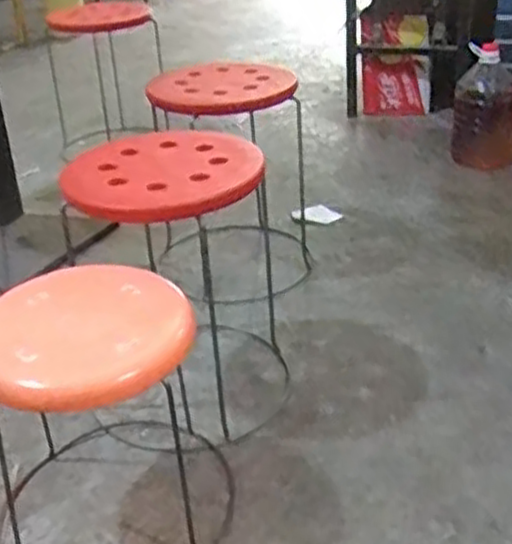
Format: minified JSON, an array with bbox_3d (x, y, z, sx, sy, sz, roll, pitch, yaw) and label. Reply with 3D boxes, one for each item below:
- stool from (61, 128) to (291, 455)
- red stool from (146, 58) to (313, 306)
[{"bbox_3d":[-0.098,0.012,1.270,0.352,0.438,0.364,-11,31,-13],"label":"stool"},{"bbox_3d":[-0.044,-0.210,1.638,0.339,0.433,0.351,-2,30,1],"label":"red stool"}]

